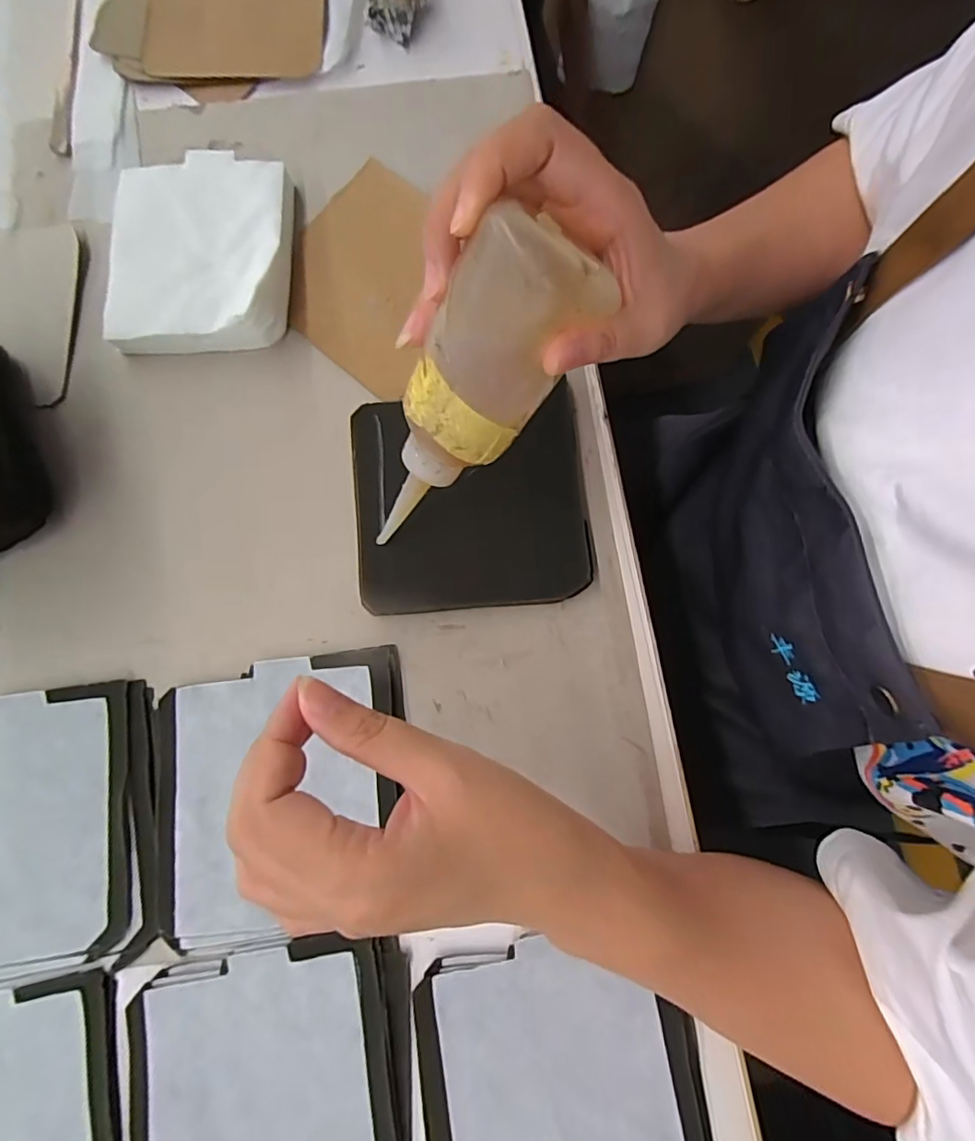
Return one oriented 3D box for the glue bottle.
[{"bbox_3d":[-0.011,-0.071,0.244,0.048,0.163,0.040,48,45,9],"label":"glue bottle"}]

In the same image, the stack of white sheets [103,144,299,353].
[{"bbox_3d":[-0.183,-0.208,0.347,0.113,0.026,0.131,-4,79,0],"label":"stack of white sheets"}]

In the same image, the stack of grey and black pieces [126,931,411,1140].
[{"bbox_3d":[-0.107,0.261,0.259,0.136,0.008,0.138,-4,79,0],"label":"stack of grey and black pieces"}]

